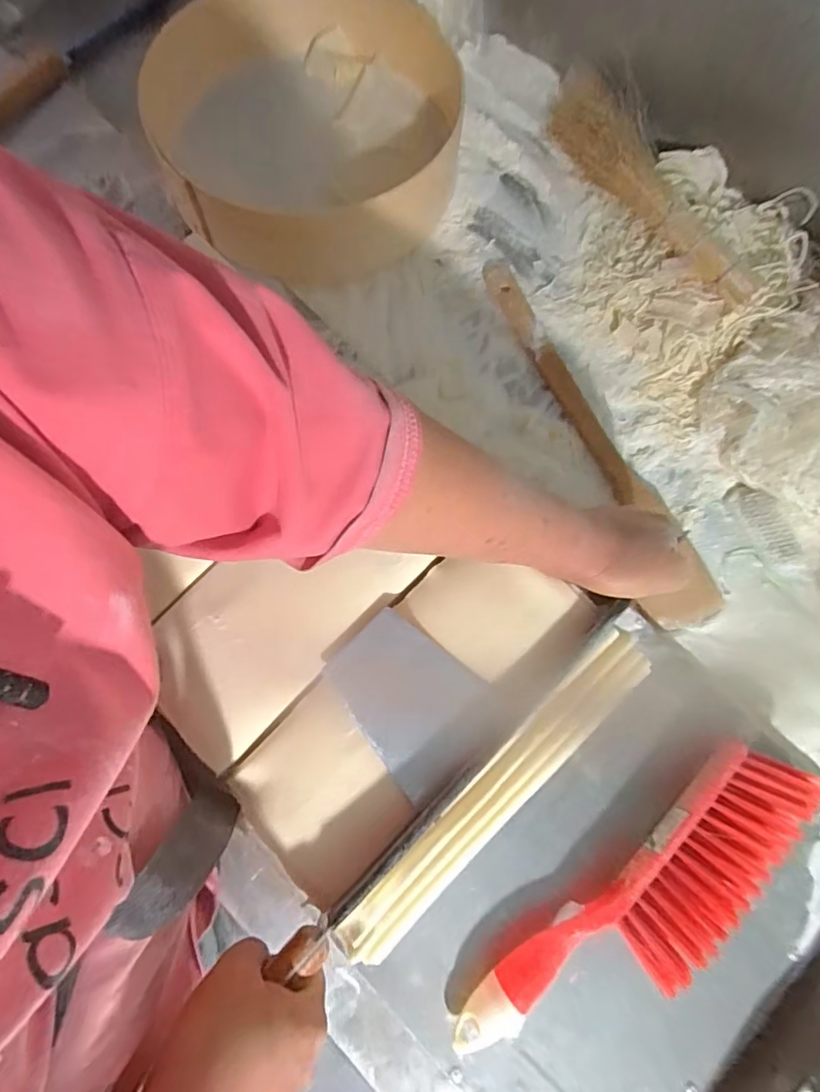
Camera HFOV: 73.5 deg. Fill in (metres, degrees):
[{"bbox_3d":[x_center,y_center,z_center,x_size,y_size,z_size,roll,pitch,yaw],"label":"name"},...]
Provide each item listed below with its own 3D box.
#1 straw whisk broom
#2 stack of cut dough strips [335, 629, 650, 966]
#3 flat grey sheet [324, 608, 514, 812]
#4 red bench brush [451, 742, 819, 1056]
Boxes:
[{"bbox_3d":[0.231,-0.344,0.528,0.054,0.064,0.305,-29,79,-6],"label":"straw whisk broom"},{"bbox_3d":[0.056,0.154,0.343,0.251,0.021,0.038,-44,81,-8],"label":"stack of cut dough strips"},{"bbox_3d":[0.004,0.097,0.351,0.079,0.006,0.108,-38,76,-6],"label":"flat grey sheet"},{"bbox_3d":[0.168,0.263,0.390,0.310,0.036,0.080,-39,80,-8],"label":"red bench brush"}]

